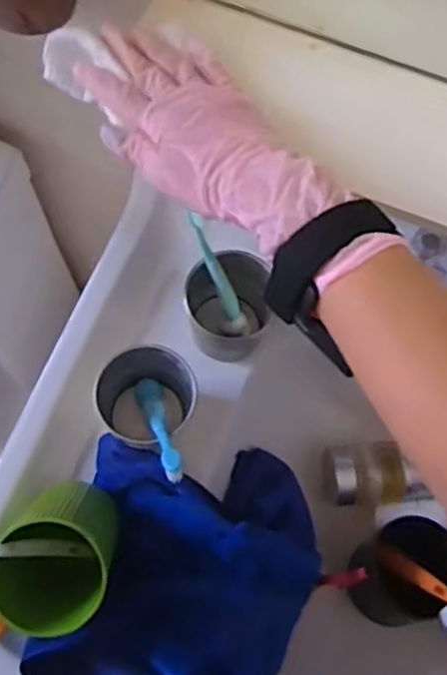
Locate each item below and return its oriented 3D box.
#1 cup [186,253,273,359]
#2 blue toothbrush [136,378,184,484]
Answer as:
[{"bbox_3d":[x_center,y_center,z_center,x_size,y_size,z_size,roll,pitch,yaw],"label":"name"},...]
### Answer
[{"bbox_3d":[0.005,-0.030,0.595,0.065,0.074,0.070,1,71,-2],"label":"cup"},{"bbox_3d":[-0.051,0.067,0.544,0.020,0.148,0.017,-16,113,-8],"label":"blue toothbrush"}]

